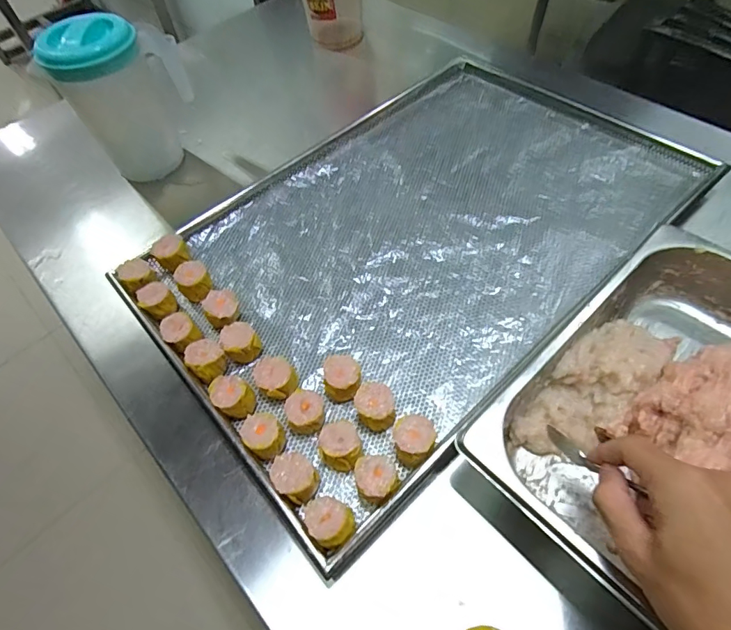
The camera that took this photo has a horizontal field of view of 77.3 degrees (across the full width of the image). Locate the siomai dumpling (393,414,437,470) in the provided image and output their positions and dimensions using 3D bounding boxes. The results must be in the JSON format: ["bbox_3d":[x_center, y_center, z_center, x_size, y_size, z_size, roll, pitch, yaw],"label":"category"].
[{"bbox_3d":[0.042,0.111,0.392,0.034,0.033,0.041,-2,56,3],"label":"siomai dumpling"}]

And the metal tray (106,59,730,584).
[{"bbox_3d":[0.067,-0.107,0.546,0.636,0.035,0.413,-39,62,-20],"label":"metal tray"}]

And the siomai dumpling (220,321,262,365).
[{"bbox_3d":[-0.127,0.028,0.470,0.035,0.029,0.034,-2,56,3],"label":"siomai dumpling"}]

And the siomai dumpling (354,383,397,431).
[{"bbox_3d":[0.009,0.084,0.419,0.034,0.031,0.038,-5,56,1],"label":"siomai dumpling"}]

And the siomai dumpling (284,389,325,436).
[{"bbox_3d":[-0.055,0.089,0.422,0.034,0.029,0.034,-2,56,3],"label":"siomai dumpling"}]

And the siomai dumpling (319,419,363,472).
[{"bbox_3d":[-0.021,0.115,0.402,0.036,0.027,0.039,-6,56,0],"label":"siomai dumpling"}]

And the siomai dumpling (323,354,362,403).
[{"bbox_3d":[-0.021,0.061,0.437,0.034,0.030,0.037,2,56,6],"label":"siomai dumpling"}]

